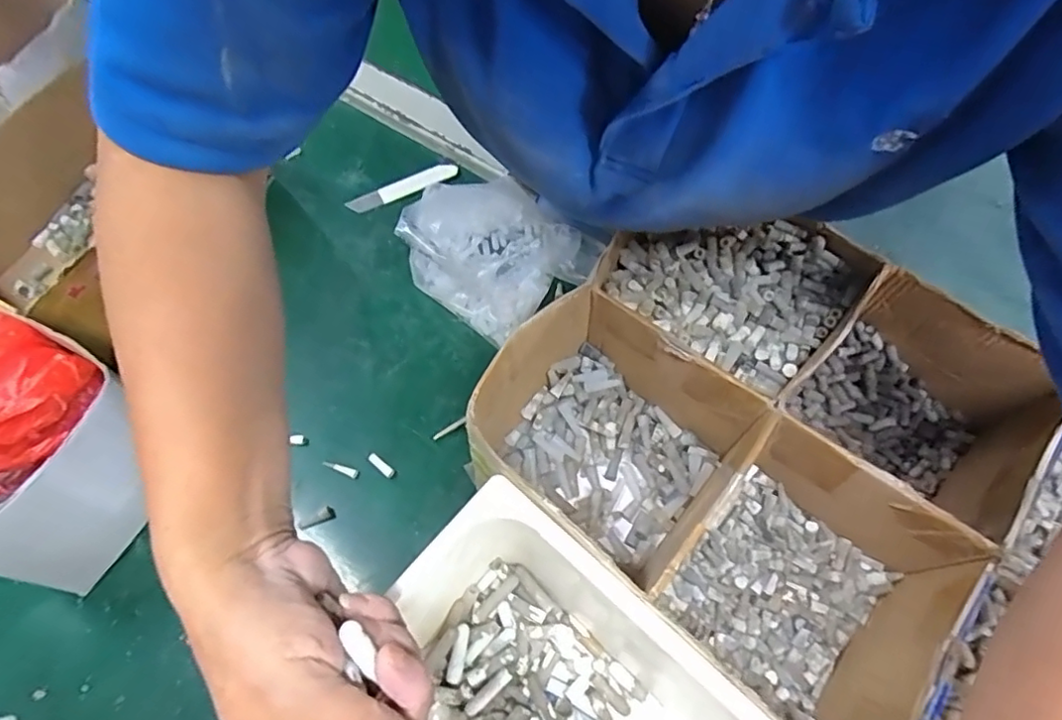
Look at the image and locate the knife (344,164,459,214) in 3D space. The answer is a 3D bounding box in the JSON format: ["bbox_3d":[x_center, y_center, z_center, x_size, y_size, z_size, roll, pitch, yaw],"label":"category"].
[{"bbox_3d":[-0.123,-0.166,0.571,0.108,0.005,0.019,-24,66,-9],"label":"knife"}]

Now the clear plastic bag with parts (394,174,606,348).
[{"bbox_3d":[-0.033,-0.101,0.514,0.160,0.050,0.132,36,70,17],"label":"clear plastic bag with parts"}]

